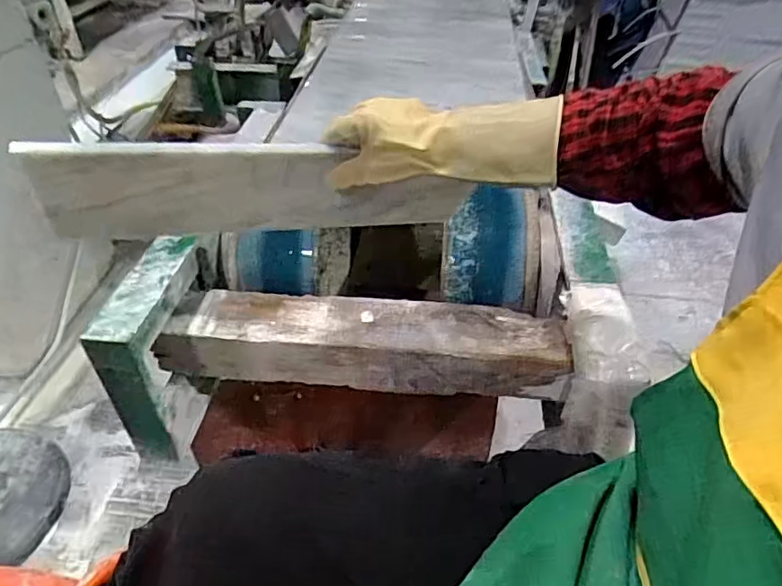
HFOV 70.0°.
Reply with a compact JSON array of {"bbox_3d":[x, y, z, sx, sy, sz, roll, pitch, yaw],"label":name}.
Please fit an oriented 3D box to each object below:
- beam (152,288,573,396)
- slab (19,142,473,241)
[{"bbox_3d":[-0.045,0.069,0.806,0.554,0.099,0.096,5,42,5],"label":"beam"},{"bbox_3d":[-0.110,-0.105,0.578,0.438,0.156,0.010,-6,67,-22],"label":"slab"}]

